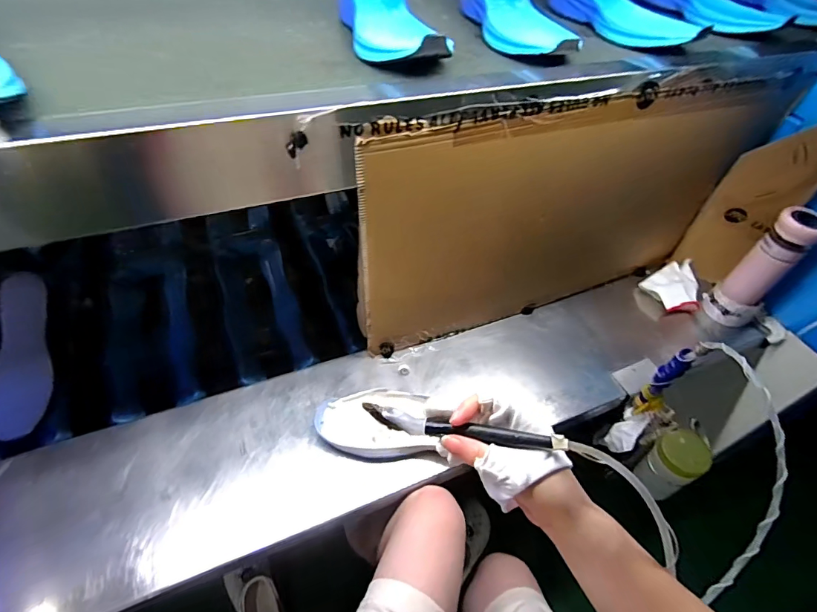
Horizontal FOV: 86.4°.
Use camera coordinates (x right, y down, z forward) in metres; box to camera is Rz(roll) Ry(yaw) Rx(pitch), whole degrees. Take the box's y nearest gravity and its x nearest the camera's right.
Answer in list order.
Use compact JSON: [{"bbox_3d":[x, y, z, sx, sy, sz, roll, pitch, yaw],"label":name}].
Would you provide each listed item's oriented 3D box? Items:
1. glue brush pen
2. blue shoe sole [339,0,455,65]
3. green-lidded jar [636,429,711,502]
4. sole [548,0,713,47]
[{"bbox_3d":[0.042,0.101,0.354,0.163,0.022,0.012,5,44,17],"label":"glue brush pen"},{"bbox_3d":[-0.024,-0.355,0.533,0.098,0.048,0.244,-6,46,-11],"label":"blue shoe sole"},{"bbox_3d":[0.446,0.263,0.730,0.074,0.103,0.073,-18,50,-22],"label":"green-lidded jar"},{"bbox_3d":[0.306,-0.433,0.638,0.085,0.050,0.247,-14,48,-18],"label":"sole"}]

